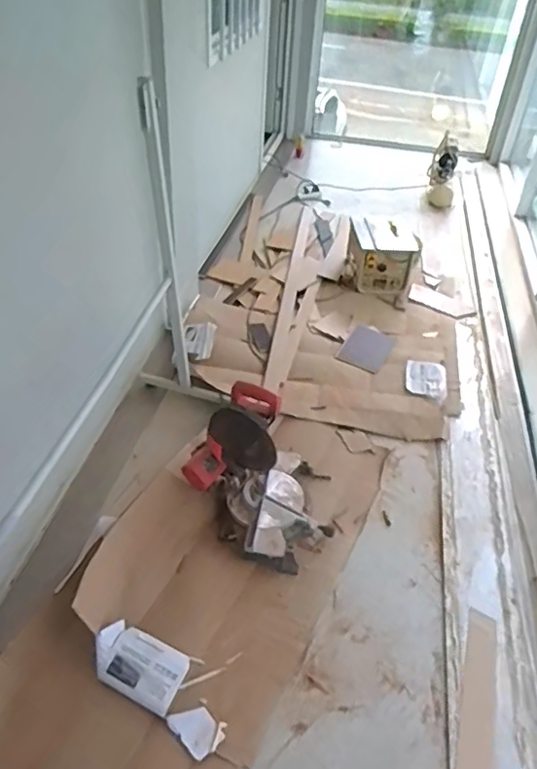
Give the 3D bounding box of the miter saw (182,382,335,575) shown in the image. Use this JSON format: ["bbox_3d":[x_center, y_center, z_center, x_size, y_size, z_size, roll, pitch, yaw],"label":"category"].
[{"bbox_3d":[-0.030,0.278,1.840,0.463,0.396,0.427,2,41,0],"label":"miter saw"}]

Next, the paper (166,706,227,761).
[{"bbox_3d":[-0.175,0.853,1.455,0.128,0.010,0.099,34,51,26],"label":"paper"}]

